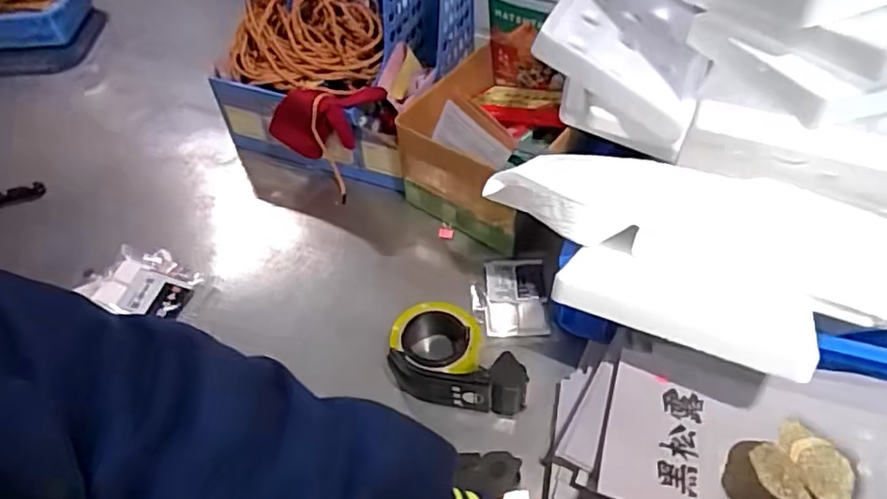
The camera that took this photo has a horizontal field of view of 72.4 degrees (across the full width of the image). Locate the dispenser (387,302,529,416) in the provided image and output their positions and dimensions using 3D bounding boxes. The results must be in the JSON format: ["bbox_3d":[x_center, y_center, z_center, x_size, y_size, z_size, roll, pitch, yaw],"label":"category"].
[{"bbox_3d":[0.018,0.119,0.682,0.145,0.054,0.109,4,50,7],"label":"dispenser"}]

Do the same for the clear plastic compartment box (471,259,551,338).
[{"bbox_3d":[0.083,0.058,0.764,0.092,0.014,0.126,-1,49,2],"label":"clear plastic compartment box"}]

